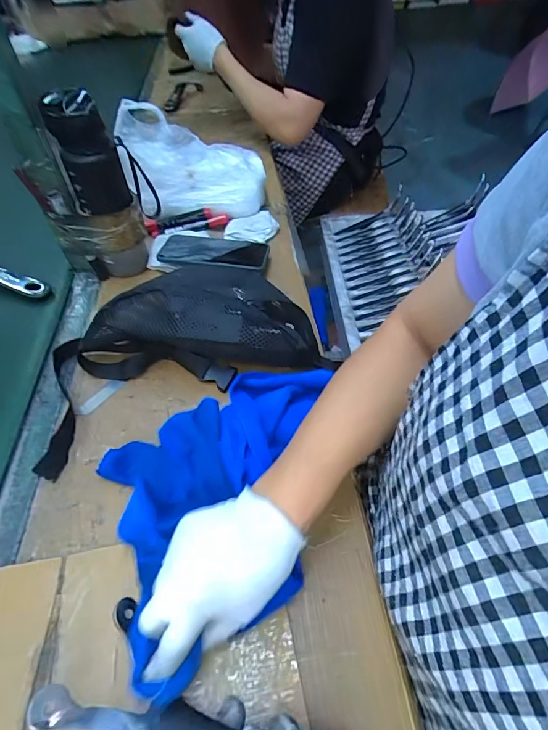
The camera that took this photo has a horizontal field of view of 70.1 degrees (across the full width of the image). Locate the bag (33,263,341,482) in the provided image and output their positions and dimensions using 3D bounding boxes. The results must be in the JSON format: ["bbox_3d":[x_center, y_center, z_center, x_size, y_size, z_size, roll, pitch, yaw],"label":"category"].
[{"bbox_3d":[-0.118,-0.033,0.467,0.326,0.086,0.209,-17,52,-15],"label":"bag"}]

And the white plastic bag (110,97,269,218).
[{"bbox_3d":[-0.131,-0.342,0.656,0.229,0.137,0.150,-8,50,-4],"label":"white plastic bag"}]

